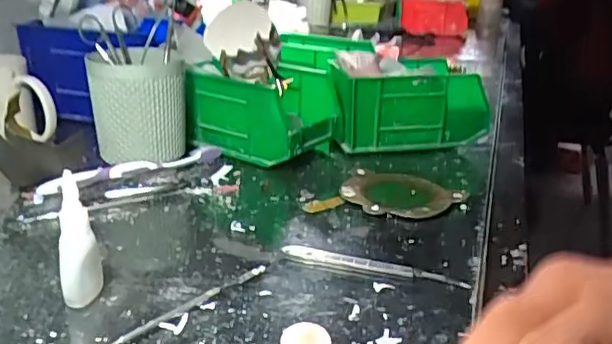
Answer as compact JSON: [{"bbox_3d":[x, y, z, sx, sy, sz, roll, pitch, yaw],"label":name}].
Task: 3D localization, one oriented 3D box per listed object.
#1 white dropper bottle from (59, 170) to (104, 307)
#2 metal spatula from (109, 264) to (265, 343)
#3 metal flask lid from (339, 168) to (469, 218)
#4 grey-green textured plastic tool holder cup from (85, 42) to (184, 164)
[{"bbox_3d":[-0.149,0.045,0.391,0.018,0.084,0.025,6,22,12],"label":"white dropper bottle"},{"bbox_3d":[-0.089,0.092,0.383,0.012,0.006,0.163,20,28,39],"label":"metal spatula"},{"bbox_3d":[0.085,0.019,0.569,0.098,0.009,0.099,1,22,0],"label":"metal flask lid"},{"bbox_3d":[-0.175,-0.068,0.638,0.094,0.111,0.093,-5,23,-16],"label":"grey-green textured plastic tool holder cup"}]

